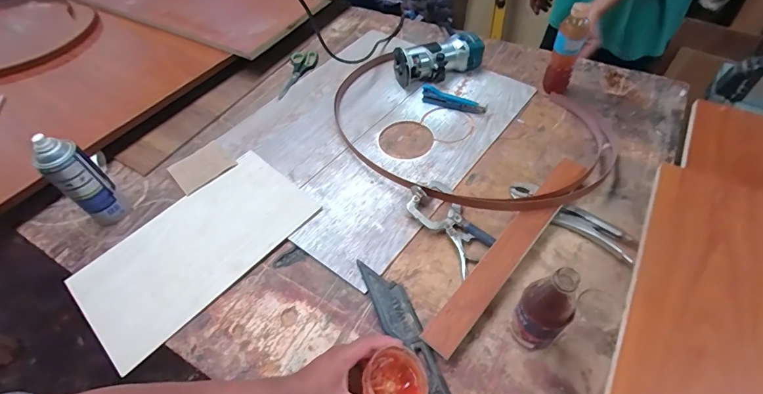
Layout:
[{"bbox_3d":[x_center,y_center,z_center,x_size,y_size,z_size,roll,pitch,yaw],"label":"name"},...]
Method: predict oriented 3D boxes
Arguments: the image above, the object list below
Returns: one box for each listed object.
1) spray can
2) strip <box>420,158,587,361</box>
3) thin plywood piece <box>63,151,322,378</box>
[{"bbox_3d":[-0.513,-0.027,0.669,0.064,0.201,0.065,-1,53,2],"label":"spray can"},{"bbox_3d":[0.208,0.075,0.609,0.049,0.015,0.409,41,66,12],"label":"strip"},{"bbox_3d":[-0.316,0.079,0.672,0.217,0.008,0.379,36,63,26],"label":"thin plywood piece"}]

